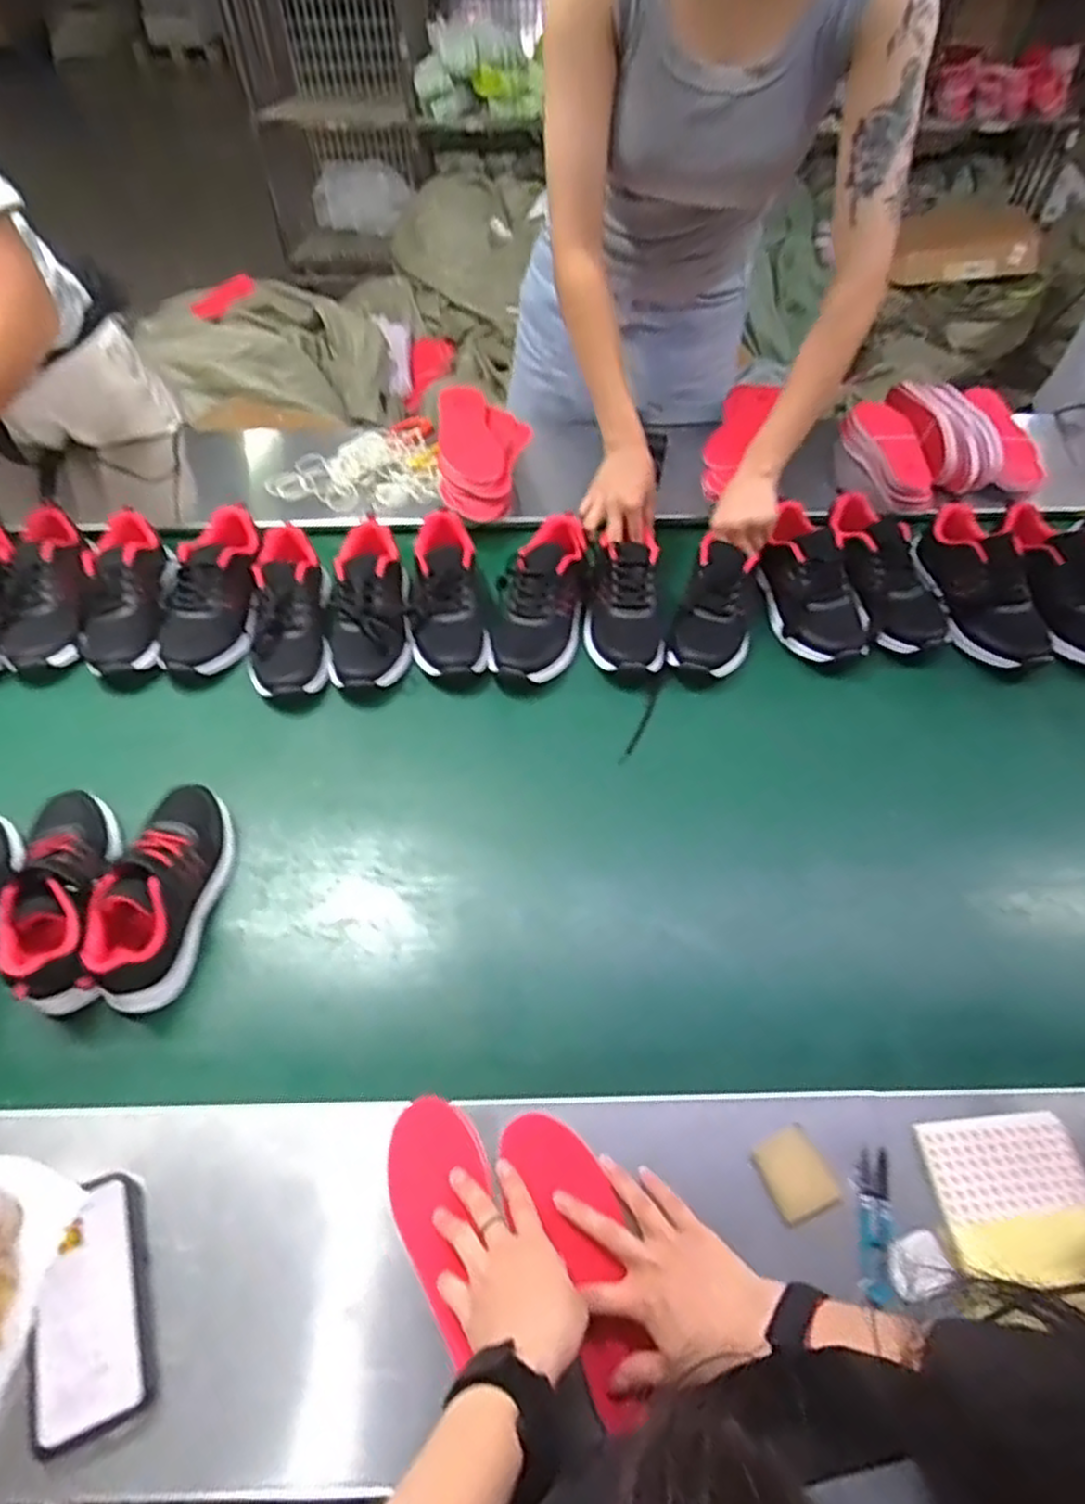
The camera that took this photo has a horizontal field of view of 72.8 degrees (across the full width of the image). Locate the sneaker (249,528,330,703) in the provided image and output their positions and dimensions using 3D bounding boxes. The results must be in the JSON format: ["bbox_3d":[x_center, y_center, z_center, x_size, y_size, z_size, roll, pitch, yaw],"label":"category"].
[{"bbox_3d":[-0.321,-0.185,0.925,0.096,0.087,0.237,-7,55,-4],"label":"sneaker"}]

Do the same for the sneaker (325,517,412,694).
[{"bbox_3d":[-0.224,-0.192,0.942,0.104,0.081,0.243,-2,55,0],"label":"sneaker"}]

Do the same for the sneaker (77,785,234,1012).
[{"bbox_3d":[-0.375,0.127,0.735,0.088,0.091,0.238,9,56,7],"label":"sneaker"}]

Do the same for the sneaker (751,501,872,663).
[{"bbox_3d":[0.347,-0.222,0.956,0.107,0.096,0.234,-7,55,-4],"label":"sneaker"}]

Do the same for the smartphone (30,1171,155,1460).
[{"bbox_3d":[-0.337,0.410,0.551,0.078,0.008,0.158,-17,56,-11],"label":"smartphone"}]

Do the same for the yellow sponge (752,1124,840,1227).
[{"bbox_3d":[0.207,0.340,0.598,0.050,0.012,0.061,-19,57,-12],"label":"yellow sponge"}]

